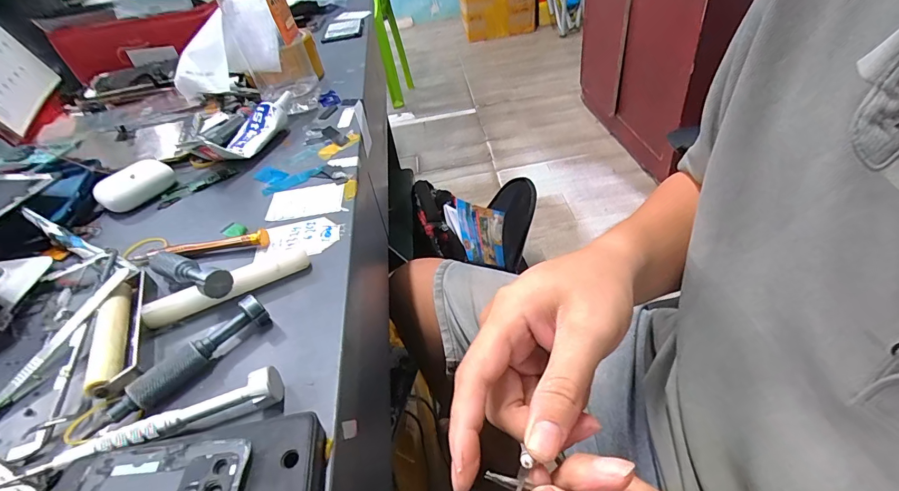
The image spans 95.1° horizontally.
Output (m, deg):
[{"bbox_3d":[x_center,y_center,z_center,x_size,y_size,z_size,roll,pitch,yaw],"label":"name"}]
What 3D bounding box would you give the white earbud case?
[{"bbox_3d":[-0.275,-0.054,0.361,0.034,0.027,0.060,26,54,33],"label":"white earbud case"}]

